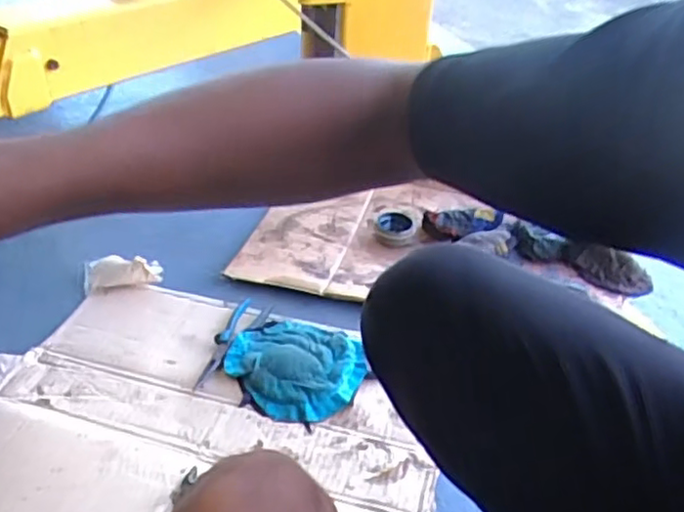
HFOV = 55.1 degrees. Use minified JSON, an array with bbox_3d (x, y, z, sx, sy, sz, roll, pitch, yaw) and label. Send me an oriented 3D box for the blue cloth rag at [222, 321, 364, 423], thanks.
[{"bbox_3d":[-0.057,0.145,0.911,0.179,0.028,0.183,-23,43,-32],"label":"blue cloth rag"}]

